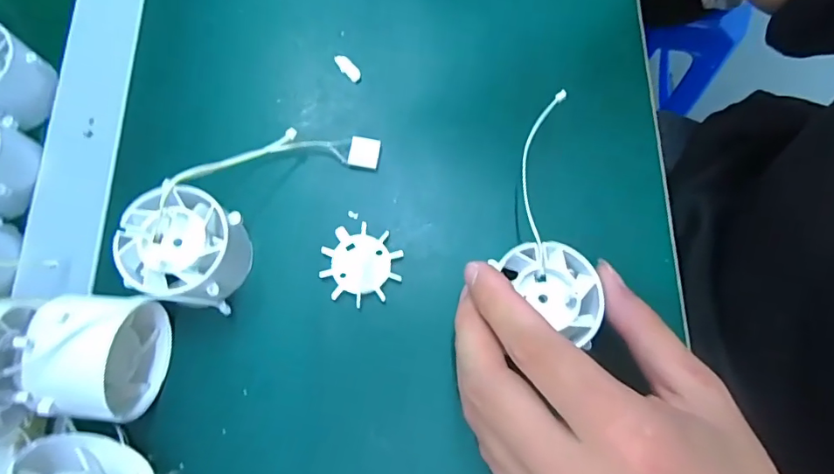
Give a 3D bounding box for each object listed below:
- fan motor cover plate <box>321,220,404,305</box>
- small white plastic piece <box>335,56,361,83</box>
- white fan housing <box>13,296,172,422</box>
[{"bbox_3d":[-0.028,0.013,0.245,0.039,0.004,0.037,4,74,0],"label":"fan motor cover plate"},{"bbox_3d":[-0.039,-0.096,0.278,0.008,0.004,0.019,-41,79,-11],"label":"small white plastic piece"},{"bbox_3d":[-0.136,0.050,0.210,0.035,0.050,0.049,8,75,1],"label":"white fan housing"}]

